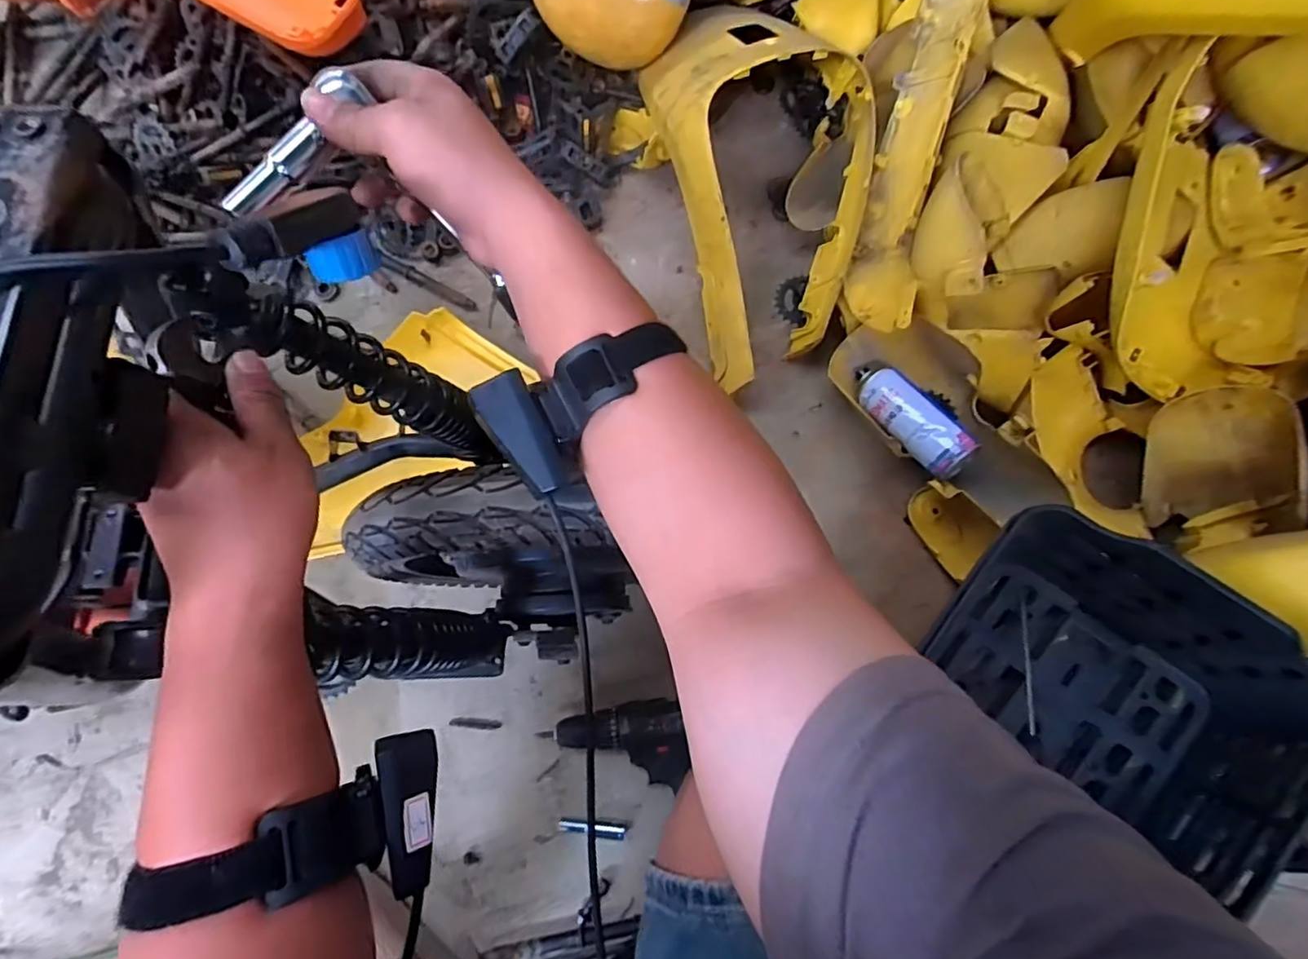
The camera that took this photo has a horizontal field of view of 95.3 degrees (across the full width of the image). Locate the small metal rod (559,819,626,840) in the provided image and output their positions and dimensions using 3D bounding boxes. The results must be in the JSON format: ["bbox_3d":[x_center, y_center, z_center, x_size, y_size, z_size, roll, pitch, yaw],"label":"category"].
[{"bbox_3d":[-0.072,0.412,0.705,0.079,0.012,0.013,-5,74,21],"label":"small metal rod"}]

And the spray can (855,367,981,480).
[{"bbox_3d":[0.329,-0.082,0.769,0.059,0.063,0.186,-31,77,-7],"label":"spray can"}]

